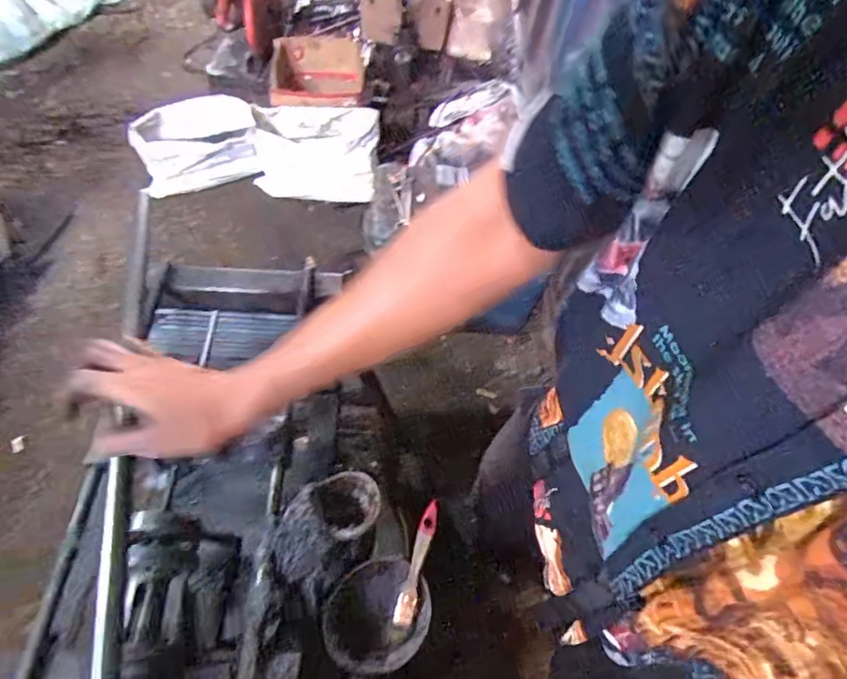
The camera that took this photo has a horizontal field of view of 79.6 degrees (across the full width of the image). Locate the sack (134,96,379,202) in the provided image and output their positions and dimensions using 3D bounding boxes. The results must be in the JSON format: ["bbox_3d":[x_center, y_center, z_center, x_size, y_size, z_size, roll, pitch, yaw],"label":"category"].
[{"bbox_3d":[-0.575,-0.654,1.773,0.824,0.307,0.240,2,54,-3],"label":"sack"}]

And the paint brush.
[{"bbox_3d":[-0.006,0.270,0.620,0.022,0.011,0.145,15,77,6],"label":"paint brush"}]

